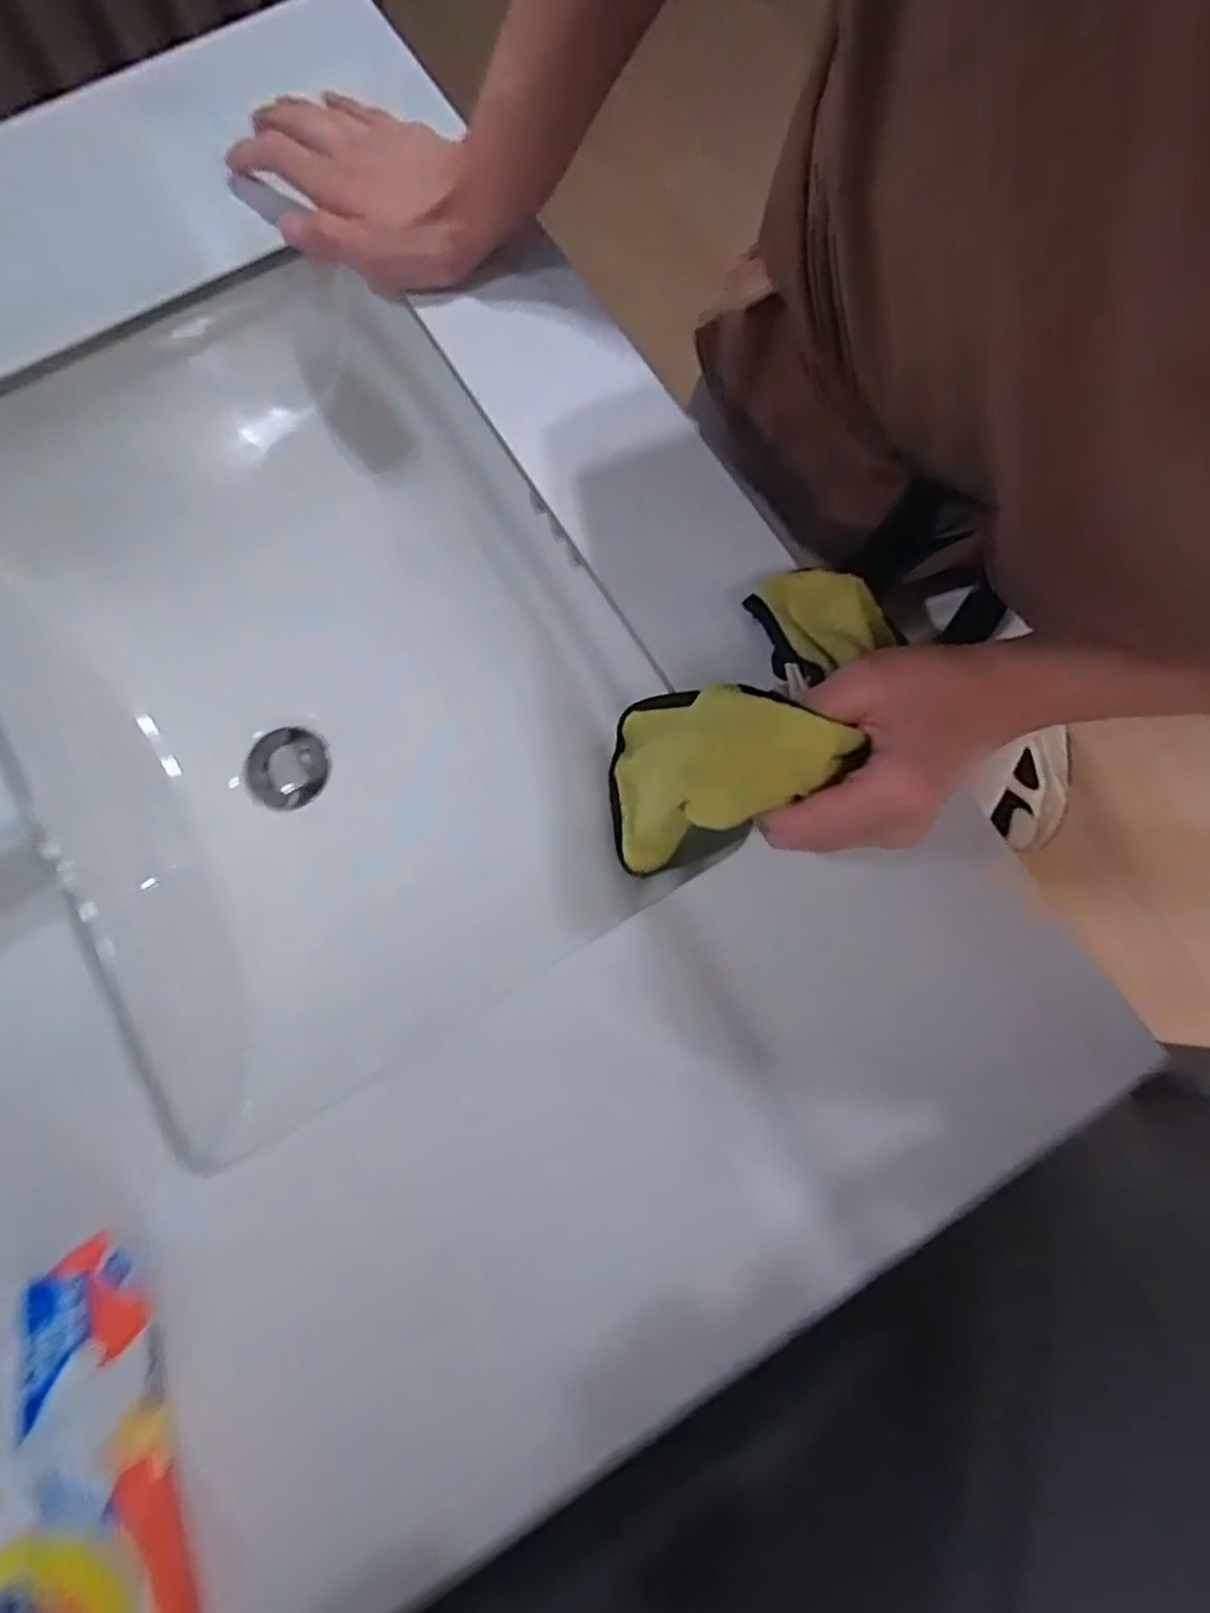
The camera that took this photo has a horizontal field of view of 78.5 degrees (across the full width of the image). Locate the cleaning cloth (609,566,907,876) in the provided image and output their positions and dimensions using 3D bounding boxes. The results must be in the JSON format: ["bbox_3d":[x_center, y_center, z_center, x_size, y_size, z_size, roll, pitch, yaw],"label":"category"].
[{"bbox_3d":[0.071,-0.047,0.352,0.168,0.115,0.093,-38,79,-9],"label":"cleaning cloth"}]

